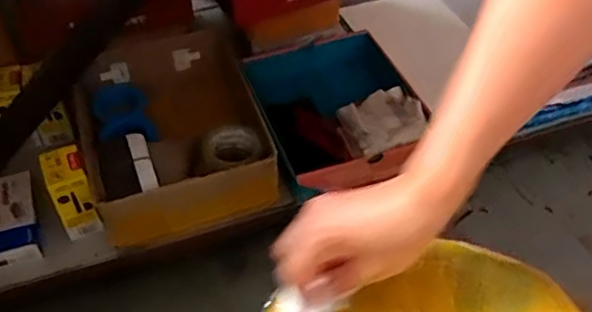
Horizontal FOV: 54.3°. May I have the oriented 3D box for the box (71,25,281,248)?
[{"bbox_3d":[-0.205,-0.065,0.974,0.260,0.106,0.386,-13,50,-11],"label":"box"}]

